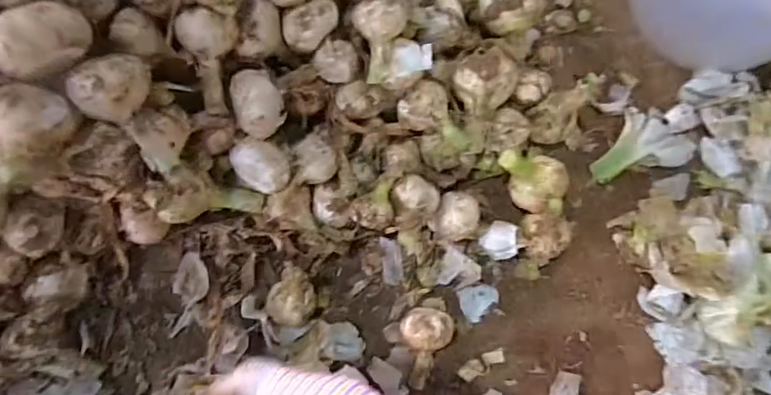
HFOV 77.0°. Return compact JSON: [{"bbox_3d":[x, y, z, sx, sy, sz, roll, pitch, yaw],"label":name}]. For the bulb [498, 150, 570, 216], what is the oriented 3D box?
[{"bbox_3d":[0.154,-0.022,0.526,0.077,0.067,0.055,33,79,3],"label":"bulb"}]

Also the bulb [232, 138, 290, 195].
[{"bbox_3d":[-0.117,-0.032,0.454,0.057,0.039,0.043,44,80,5],"label":"bulb"}]

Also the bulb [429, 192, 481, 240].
[{"bbox_3d":[0.076,0.021,0.524,0.042,0.042,0.054,28,79,2],"label":"bulb"}]

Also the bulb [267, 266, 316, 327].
[{"bbox_3d":[-0.093,0.099,0.486,0.045,0.057,0.056,15,79,-1],"label":"bulb"}]

